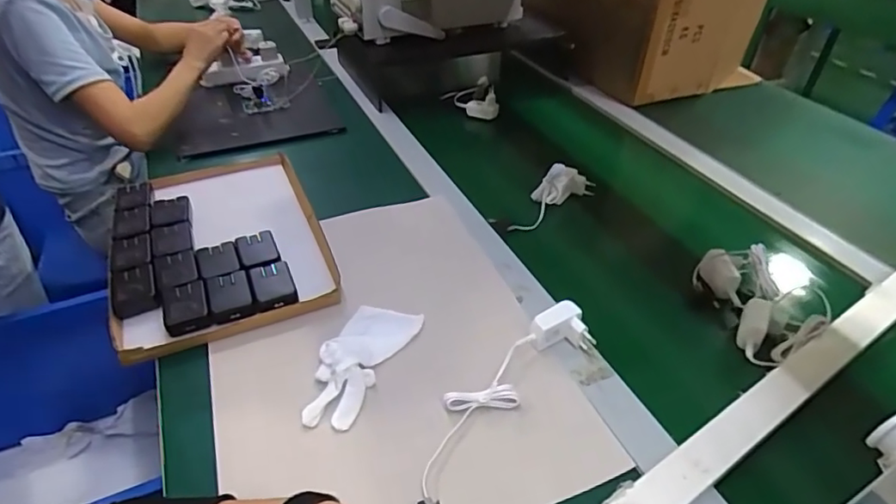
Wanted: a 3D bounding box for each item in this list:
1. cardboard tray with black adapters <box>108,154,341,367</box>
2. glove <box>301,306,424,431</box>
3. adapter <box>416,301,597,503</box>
[{"bbox_3d":[-0.310,-0.027,0.726,0.256,0.035,0.354,-15,42,-19],"label":"cardboard tray with black adapters"},{"bbox_3d":[-0.100,0.113,0.581,0.071,0.022,0.169,19,43,21],"label":"glove"},{"bbox_3d":[0.050,0.144,0.541,0.071,0.043,0.278,30,47,30],"label":"adapter"}]

